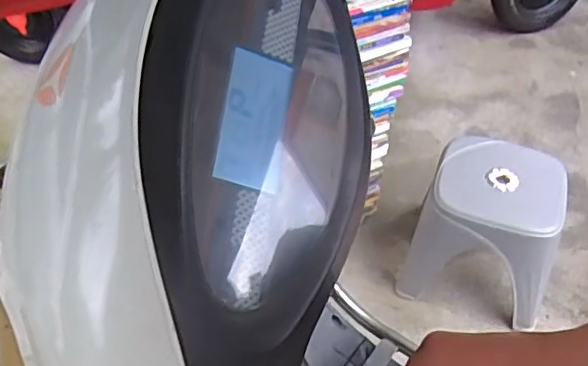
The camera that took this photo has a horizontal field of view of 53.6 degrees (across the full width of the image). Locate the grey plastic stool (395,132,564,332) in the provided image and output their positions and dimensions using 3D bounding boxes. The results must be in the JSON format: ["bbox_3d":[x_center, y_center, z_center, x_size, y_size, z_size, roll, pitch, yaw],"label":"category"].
[{"bbox_3d":[0.442,0.095,1.326,0.306,0.290,0.292,16,45,15],"label":"grey plastic stool"}]

